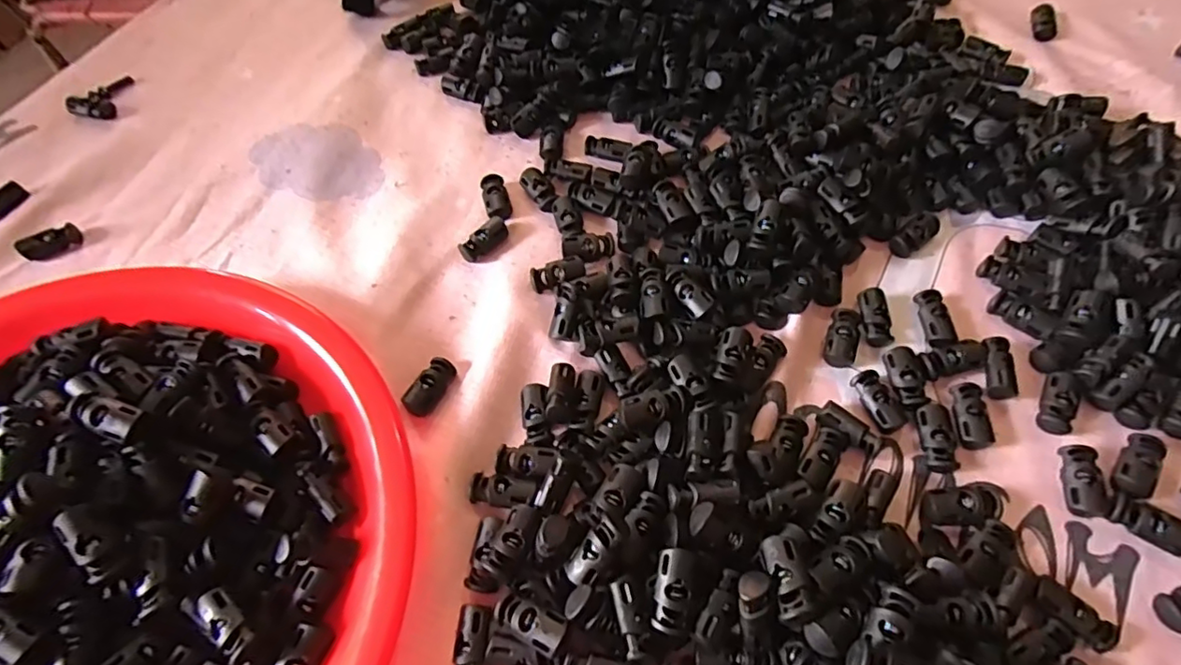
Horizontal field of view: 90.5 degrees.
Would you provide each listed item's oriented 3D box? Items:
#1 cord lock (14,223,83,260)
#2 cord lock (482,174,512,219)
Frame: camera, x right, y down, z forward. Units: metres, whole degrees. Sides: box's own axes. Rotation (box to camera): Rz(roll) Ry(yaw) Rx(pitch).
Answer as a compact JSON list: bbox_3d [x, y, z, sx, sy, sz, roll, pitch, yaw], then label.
[{"bbox_3d":[-0.295,-0.049,0.320,0.026,0.010,0.012,-30,64,-13],"label":"cord lock"},{"bbox_3d":[-0.052,-0.074,0.324,0.014,0.008,0.031,-16,61,-5],"label":"cord lock"}]

